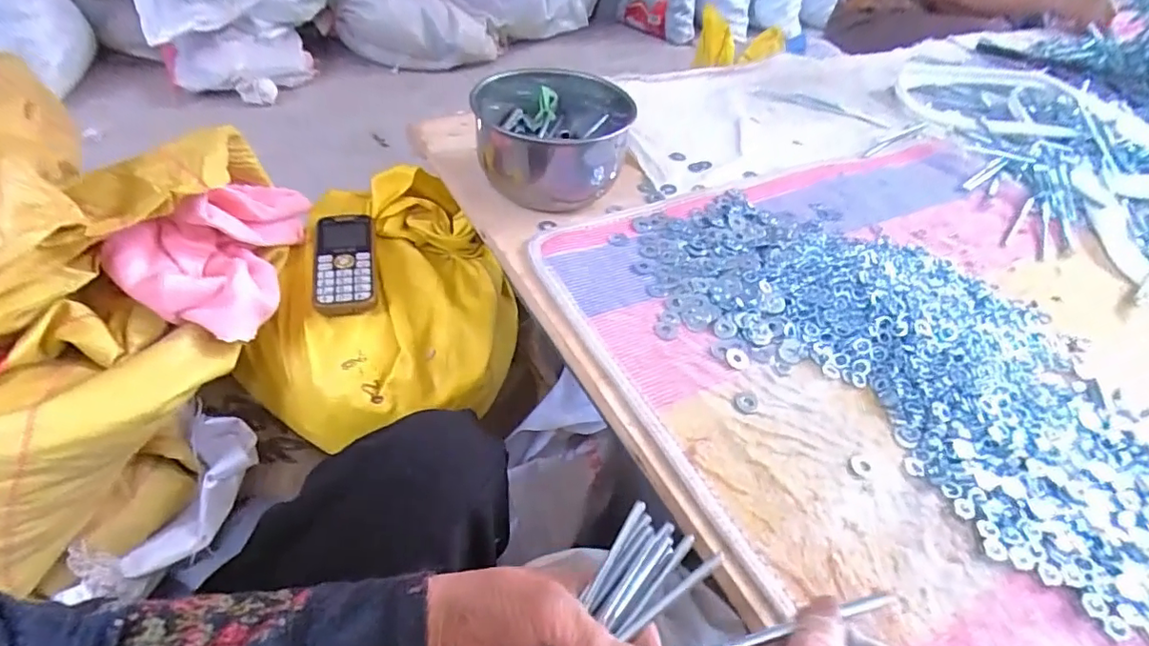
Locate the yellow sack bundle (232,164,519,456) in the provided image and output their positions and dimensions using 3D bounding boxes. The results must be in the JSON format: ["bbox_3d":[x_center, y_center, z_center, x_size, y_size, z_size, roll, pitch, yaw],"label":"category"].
[{"bbox_3d":[-0.191,-0.032,0.571,0.256,0.126,0.271,-2,47,-9],"label":"yellow sack bundle"}]

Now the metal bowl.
[{"bbox_3d":[-0.018,-0.197,0.595,0.152,0.085,0.187,-4,47,-12],"label":"metal bowl"}]

